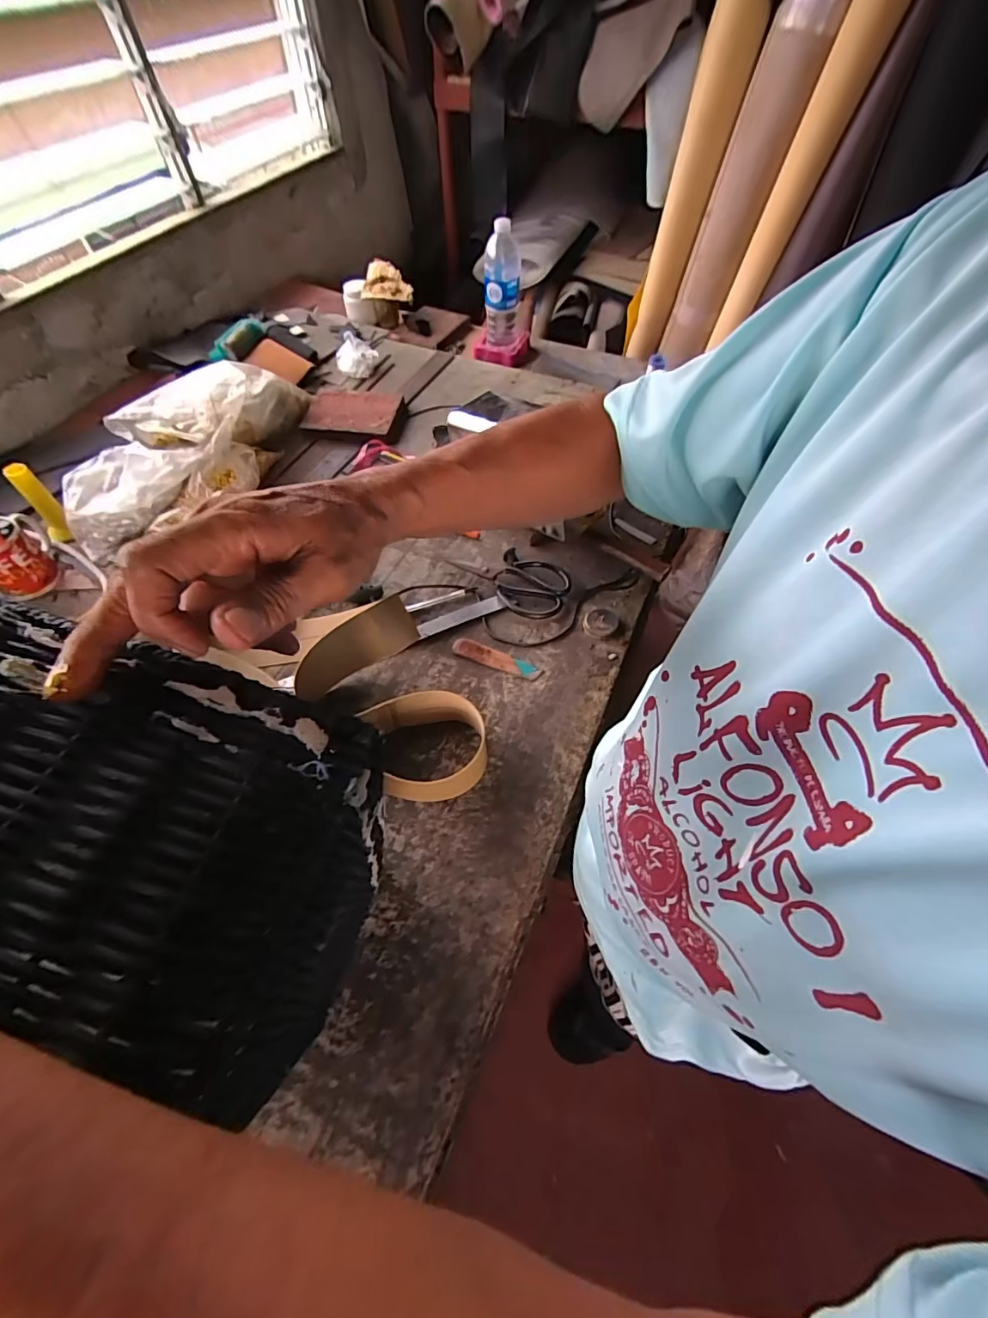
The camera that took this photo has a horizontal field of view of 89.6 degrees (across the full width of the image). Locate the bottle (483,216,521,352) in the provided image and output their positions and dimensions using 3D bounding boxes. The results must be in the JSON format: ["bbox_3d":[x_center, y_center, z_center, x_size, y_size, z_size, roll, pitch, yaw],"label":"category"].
[{"bbox_3d":[0.018,-0.801,1.084,0.077,0.230,0.073,-2,57,-1],"label":"bottle"}]

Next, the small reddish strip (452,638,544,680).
[{"bbox_3d":[0.003,-0.001,0.703,0.131,0.004,0.027,20,60,13],"label":"small reddish strip"}]

